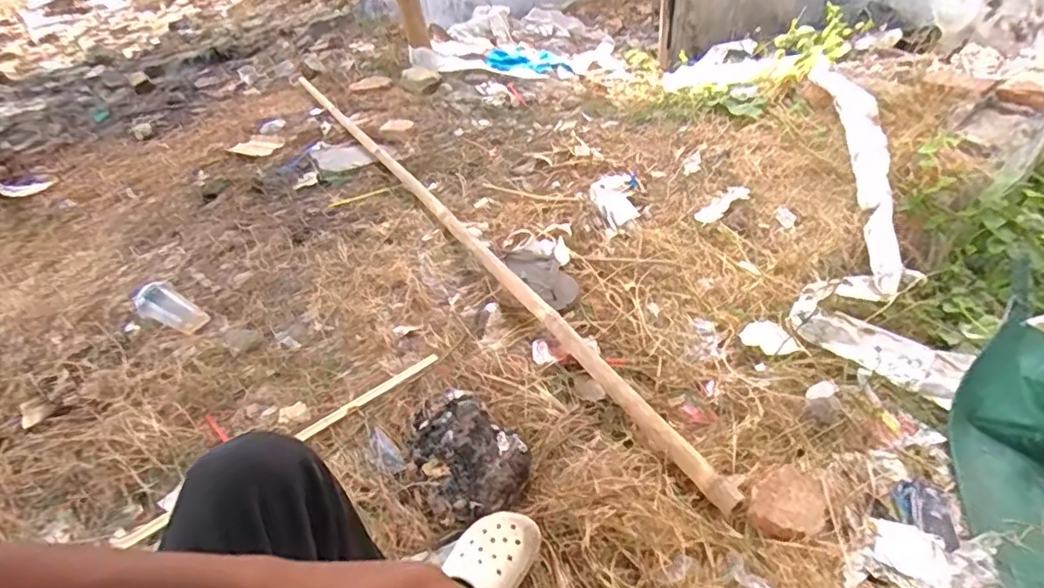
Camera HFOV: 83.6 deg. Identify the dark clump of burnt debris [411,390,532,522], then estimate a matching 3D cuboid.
[{"bbox_3d":[-0.094,0.258,0.956,0.168,0.065,0.241,-24,43,-19],"label":"dark clump of burnt debris"}]

